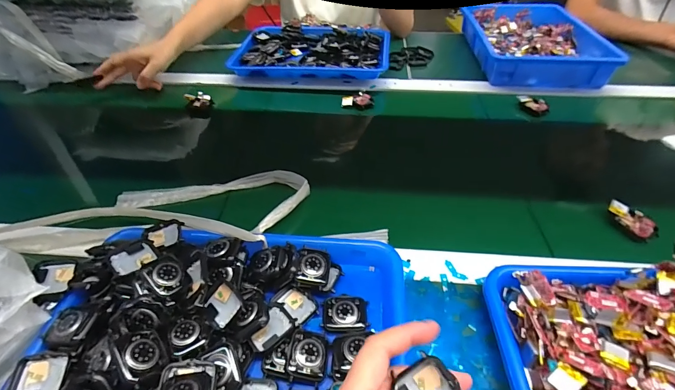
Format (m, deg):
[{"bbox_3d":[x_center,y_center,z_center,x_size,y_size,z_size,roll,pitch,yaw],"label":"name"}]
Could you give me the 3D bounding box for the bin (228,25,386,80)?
[{"bbox_3d":[-0.054,-0.320,0.795,0.336,0.050,0.210,3,45,4],"label":"bin"}]

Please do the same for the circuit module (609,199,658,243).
[{"bbox_3d":[0.373,0.031,0.438,0.032,0.016,0.056,-19,48,-17],"label":"circuit module"}]

